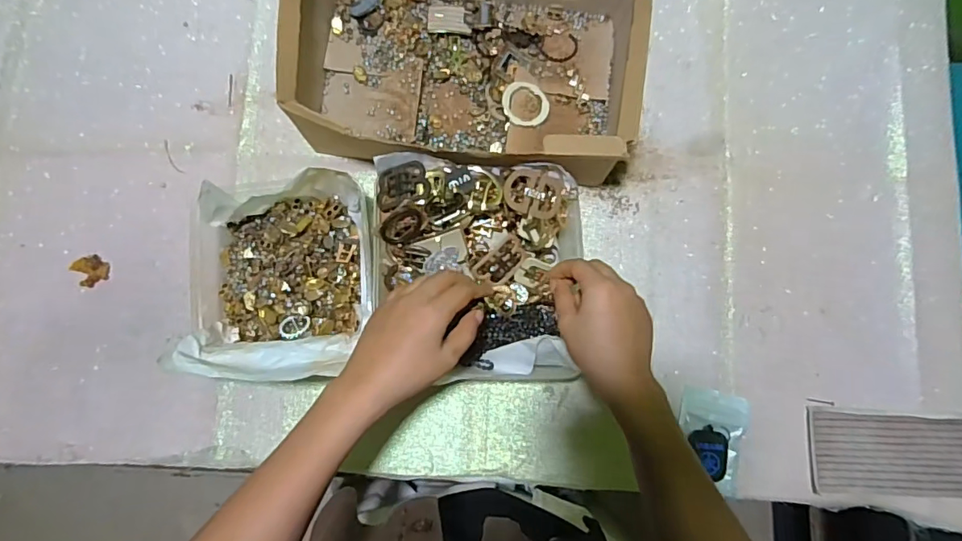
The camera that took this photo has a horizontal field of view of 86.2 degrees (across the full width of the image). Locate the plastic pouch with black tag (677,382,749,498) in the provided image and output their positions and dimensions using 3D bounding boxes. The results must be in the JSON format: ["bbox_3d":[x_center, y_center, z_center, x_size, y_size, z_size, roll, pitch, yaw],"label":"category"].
[{"bbox_3d":[0.233,0.172,0.522,0.066,0.015,0.096,11,83,2],"label":"plastic pouch with black tag"}]

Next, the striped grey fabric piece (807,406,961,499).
[{"bbox_3d":[0.420,0.181,0.503,0.185,0.018,0.081,1,81,9],"label":"striped grey fabric piece"}]

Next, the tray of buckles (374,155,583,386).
[{"bbox_3d":[-0.003,0.001,0.492,0.193,0.077,0.199,1,83,0],"label":"tray of buckles"}]

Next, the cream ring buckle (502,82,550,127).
[{"bbox_3d":[0.048,-0.177,0.547,0.050,0.007,0.048,3,85,-6],"label":"cream ring buckle"}]

